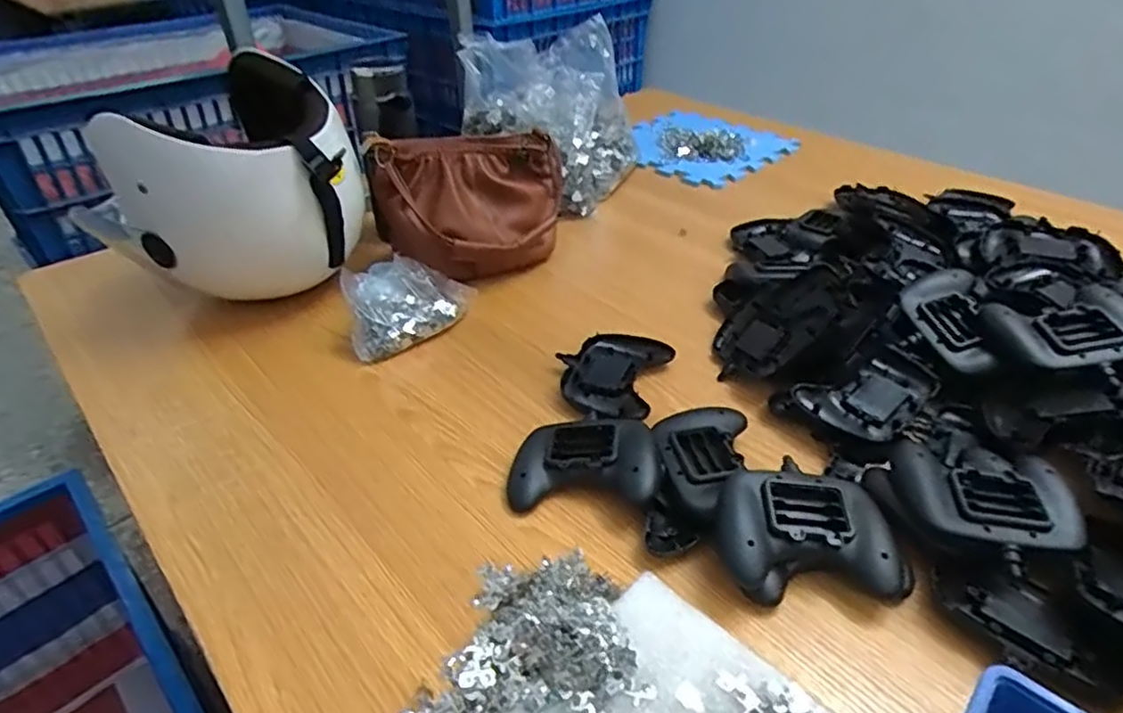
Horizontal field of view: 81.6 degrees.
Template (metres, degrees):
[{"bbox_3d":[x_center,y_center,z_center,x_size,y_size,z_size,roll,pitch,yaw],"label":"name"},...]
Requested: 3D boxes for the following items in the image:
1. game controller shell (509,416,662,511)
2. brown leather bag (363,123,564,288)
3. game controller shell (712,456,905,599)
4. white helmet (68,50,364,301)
[{"bbox_3d":[0.019,0.088,0.535,0.118,0.041,0.080,3,37,5],"label":"game controller shell"},{"bbox_3d":[-0.108,-0.178,0.784,0.228,0.144,0.117,-7,37,-7],"label":"brown leather bag"},{"bbox_3d":[0.174,0.126,0.470,0.126,0.048,0.095,1,37,3],"label":"game controller shell"},{"bbox_3d":[-0.358,-0.197,0.734,0.241,0.198,0.239,-12,38,-14],"label":"white helmet"}]

